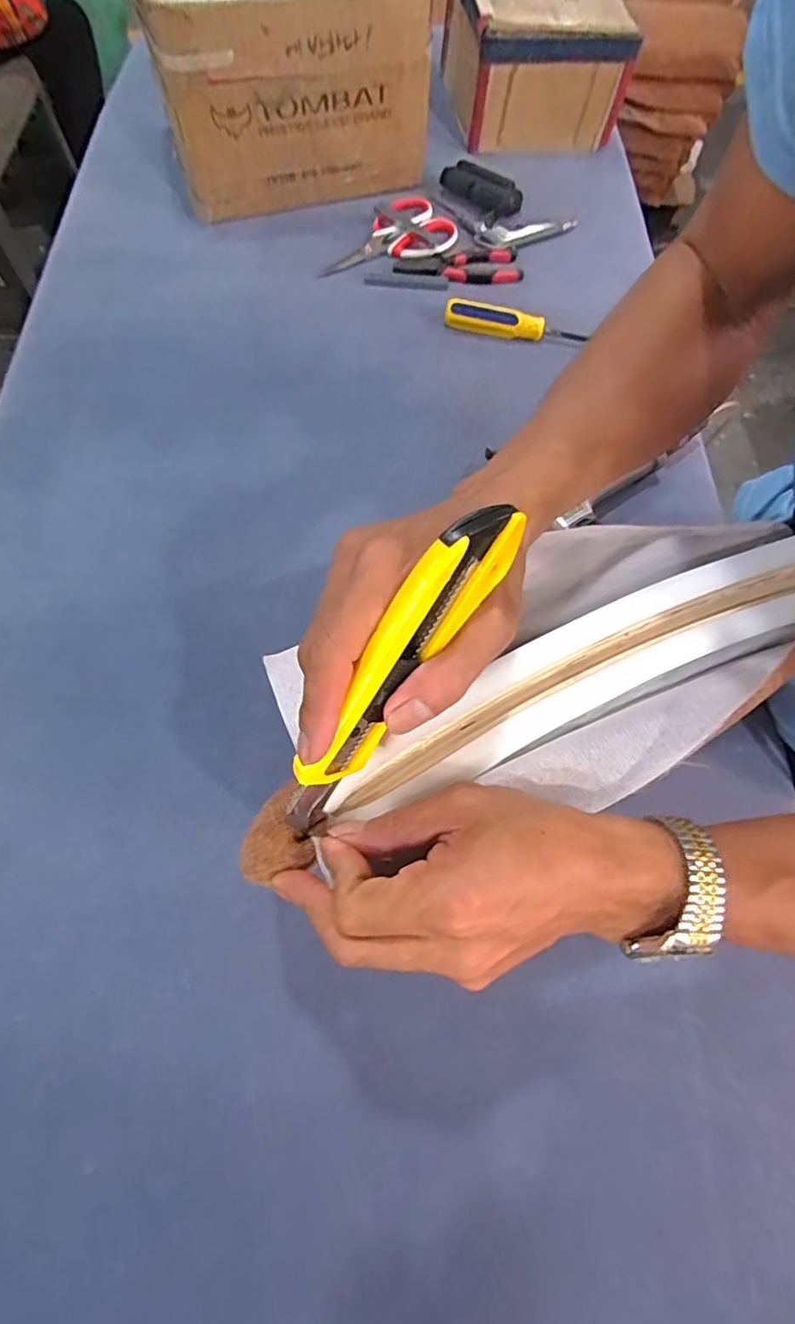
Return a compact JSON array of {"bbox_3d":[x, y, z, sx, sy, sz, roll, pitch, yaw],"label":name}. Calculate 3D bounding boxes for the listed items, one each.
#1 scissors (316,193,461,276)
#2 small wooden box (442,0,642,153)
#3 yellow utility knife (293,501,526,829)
[{"bbox_3d":[-0.018,-0.513,0.713,0.169,0.016,0.104,-29,71,-14],"label":"scissors"},{"bbox_3d":[0.182,-0.810,0.779,0.201,0.132,0.172,-11,68,-7],"label":"small wooden box"},{"bbox_3d":[-0.006,0.010,0.242,0.023,0.029,0.164,38,109,13],"label":"yellow utility knife"}]

